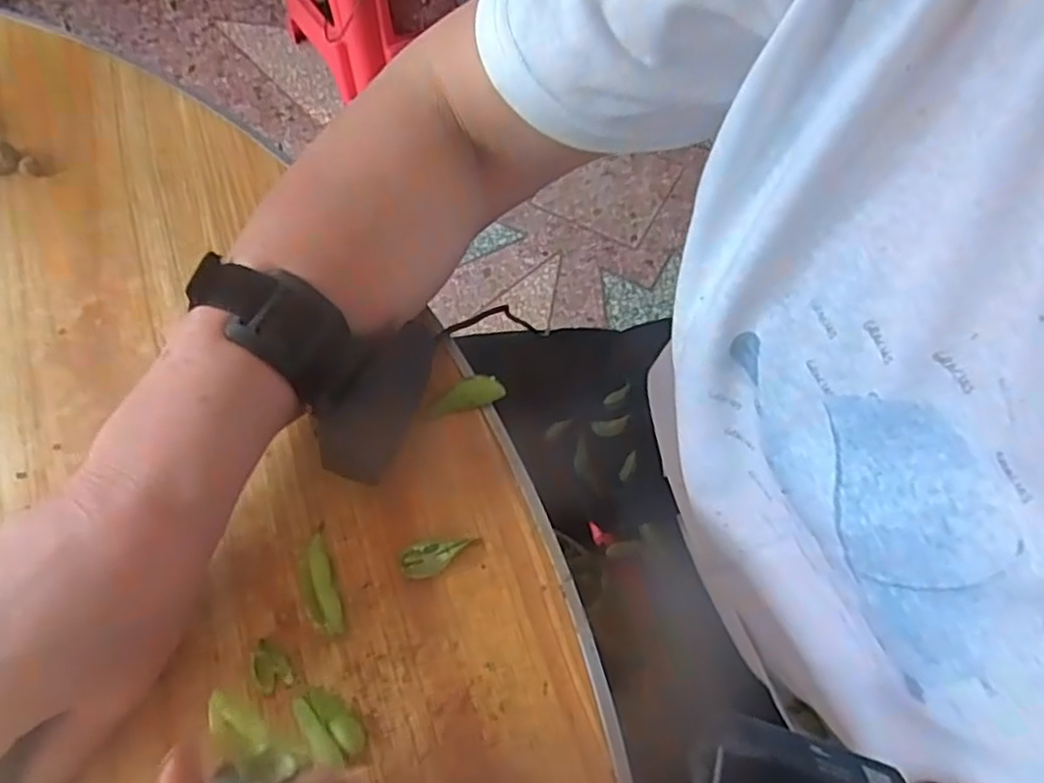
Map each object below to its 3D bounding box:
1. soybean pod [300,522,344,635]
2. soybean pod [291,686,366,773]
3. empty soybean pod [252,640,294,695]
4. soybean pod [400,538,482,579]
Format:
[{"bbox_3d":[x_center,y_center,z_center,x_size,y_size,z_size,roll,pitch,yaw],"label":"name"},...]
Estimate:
[{"bbox_3d":[-0.085,0.079,0.300,0.013,0.011,0.046,-15,64,-7],"label":"soybean pod"},{"bbox_3d":[-0.076,0.130,0.277,0.032,0.007,0.018,37,69,17],"label":"soybean pod"},{"bbox_3d":[-0.102,0.110,0.287,0.013,0.005,0.020,-28,67,-13],"label":"empty soybean pod"},{"bbox_3d":[-0.035,0.071,0.305,0.034,0.008,0.015,-11,64,-5],"label":"soybean pod"}]

